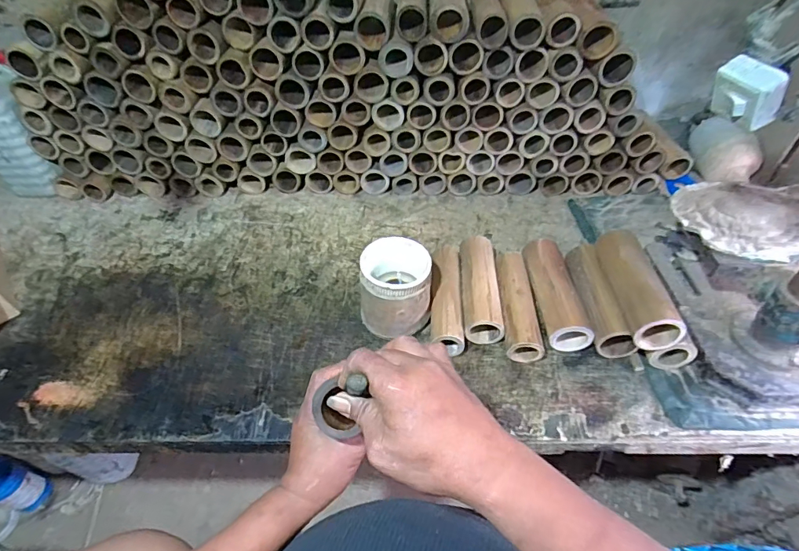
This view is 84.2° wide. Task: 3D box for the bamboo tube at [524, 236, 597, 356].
[{"bbox_3d":[0.231,0.023,0.659,0.061,0.051,0.176,-4,48,1],"label":"bamboo tube"}]

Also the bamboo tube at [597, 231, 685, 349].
[{"bbox_3d":[0.321,0.011,0.603,0.061,0.059,0.184,-1,48,3],"label":"bamboo tube"}]

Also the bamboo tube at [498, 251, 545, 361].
[{"bbox_3d":[0.177,0.037,0.657,0.049,0.041,0.181,1,48,5],"label":"bamboo tube"}]

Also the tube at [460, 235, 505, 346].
[{"bbox_3d":[0.123,0.017,0.678,0.053,0.049,0.174,0,48,4],"label":"tube"}]

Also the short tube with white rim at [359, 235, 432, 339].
[{"bbox_3d":[-0.007,0.024,0.638,0.104,0.126,0.097,-2,48,2],"label":"short tube with white rim"}]

